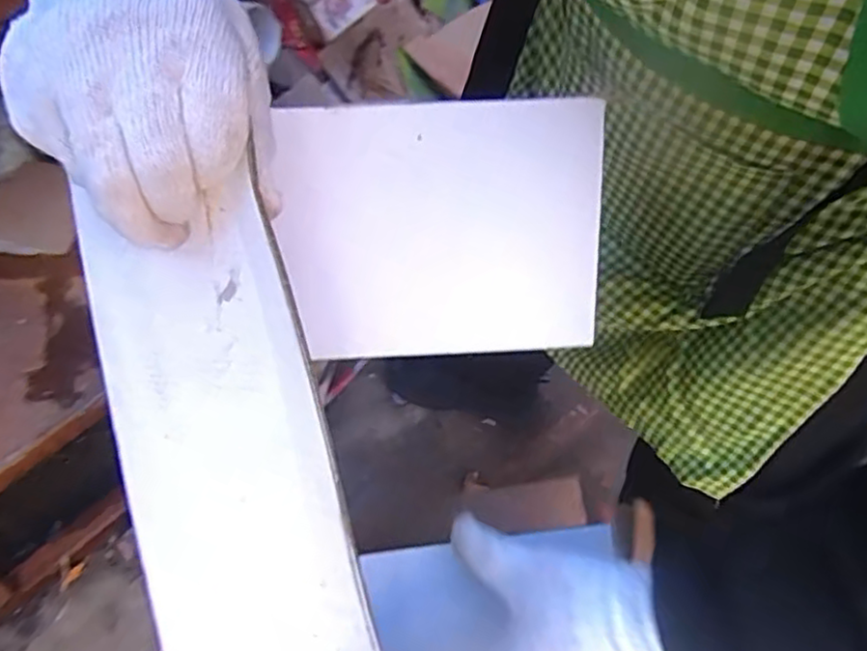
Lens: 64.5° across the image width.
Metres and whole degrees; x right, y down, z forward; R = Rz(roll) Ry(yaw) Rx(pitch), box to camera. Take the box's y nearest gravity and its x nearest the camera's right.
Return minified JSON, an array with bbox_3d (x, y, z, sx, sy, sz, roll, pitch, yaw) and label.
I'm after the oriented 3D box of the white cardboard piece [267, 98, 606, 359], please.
[{"bbox_3d":[0.006,-0.049,0.367,0.166,0.134,0.010,-3,16,-5],"label":"white cardboard piece"}]

